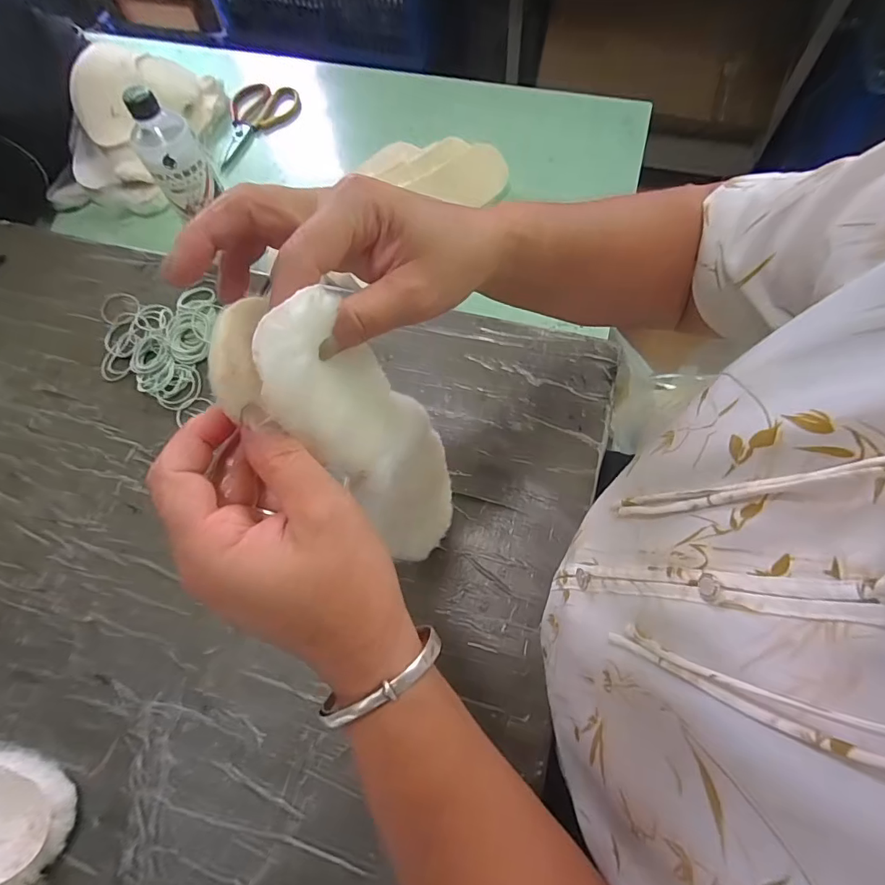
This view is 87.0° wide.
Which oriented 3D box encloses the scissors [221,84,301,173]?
[{"bbox_3d":[-0.315,-0.510,0.746,0.099,0.023,0.187,28,71,14],"label":"scissors"}]

